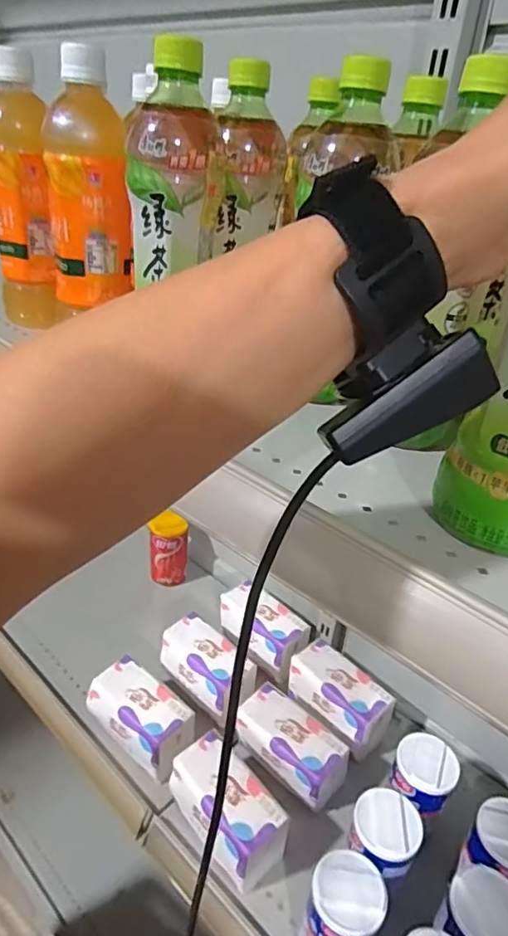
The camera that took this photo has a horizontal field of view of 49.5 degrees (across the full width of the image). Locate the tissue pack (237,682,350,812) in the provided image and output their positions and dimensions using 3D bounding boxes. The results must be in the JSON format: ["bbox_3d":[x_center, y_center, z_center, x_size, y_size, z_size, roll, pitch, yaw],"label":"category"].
[{"bbox_3d":[0.045,0.343,0.679,0.134,0.069,0.065,27,38,31],"label":"tissue pack"}]

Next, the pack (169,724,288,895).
[{"bbox_3d":[-0.032,0.379,0.611,0.071,0.090,0.129,-22,41,-35],"label":"pack"}]

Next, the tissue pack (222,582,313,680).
[{"bbox_3d":[0.013,0.238,0.832,0.133,0.079,0.073,28,39,33],"label":"tissue pack"}]

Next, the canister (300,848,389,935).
[{"bbox_3d":[0.080,0.424,0.517,0.062,0.112,0.067,19,35,21],"label":"canister"}]

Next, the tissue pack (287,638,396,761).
[{"bbox_3d":[0.114,0.309,0.747,0.074,0.076,0.135,-23,41,-36],"label":"tissue pack"}]

